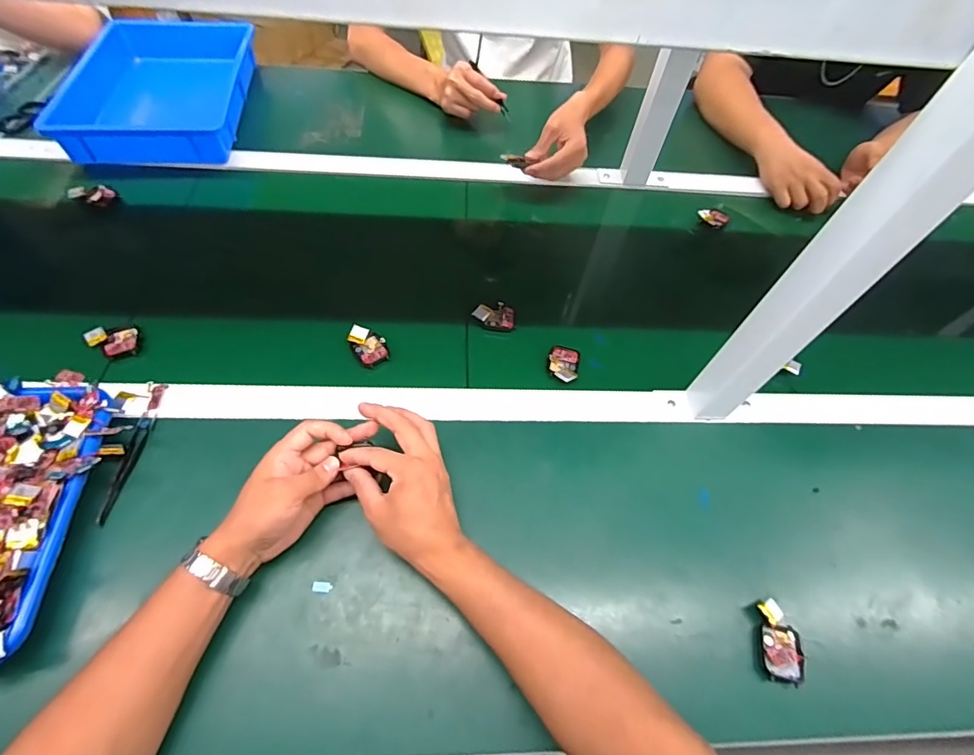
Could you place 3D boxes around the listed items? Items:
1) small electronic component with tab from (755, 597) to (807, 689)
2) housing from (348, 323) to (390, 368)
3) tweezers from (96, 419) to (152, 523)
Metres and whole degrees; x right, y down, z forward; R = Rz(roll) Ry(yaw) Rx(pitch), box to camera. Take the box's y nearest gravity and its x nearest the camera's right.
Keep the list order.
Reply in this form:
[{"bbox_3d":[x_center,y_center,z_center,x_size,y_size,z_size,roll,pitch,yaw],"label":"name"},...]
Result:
[{"bbox_3d":[0.267,0.241,0.427,0.037,0.018,0.064,11,58,2],"label":"small electronic component with tab"},{"bbox_3d":[-0.143,-0.040,0.567,0.038,0.012,0.056,-27,64,-20],"label":"housing"},{"bbox_3d":[-0.362,0.092,0.470,0.009,0.010,0.107,4,58,-2],"label":"tweezers"}]

